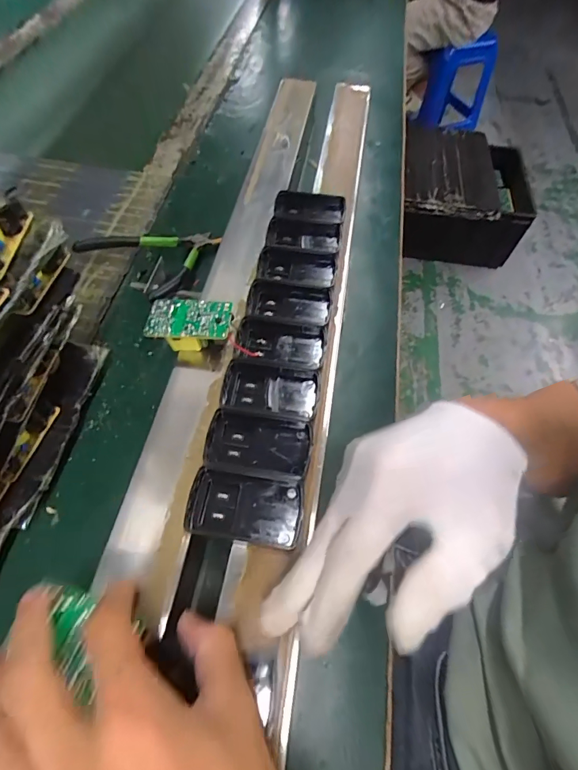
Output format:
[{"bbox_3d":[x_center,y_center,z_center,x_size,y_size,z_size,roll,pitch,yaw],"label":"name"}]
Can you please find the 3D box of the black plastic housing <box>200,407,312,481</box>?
[{"bbox_3d":[-0.021,0.039,0.275,0.069,0.011,0.042,5,59,0],"label":"black plastic housing"}]

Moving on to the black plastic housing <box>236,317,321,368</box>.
[{"bbox_3d":[-0.007,-0.033,0.320,0.066,0.014,0.043,5,59,0],"label":"black plastic housing"}]

